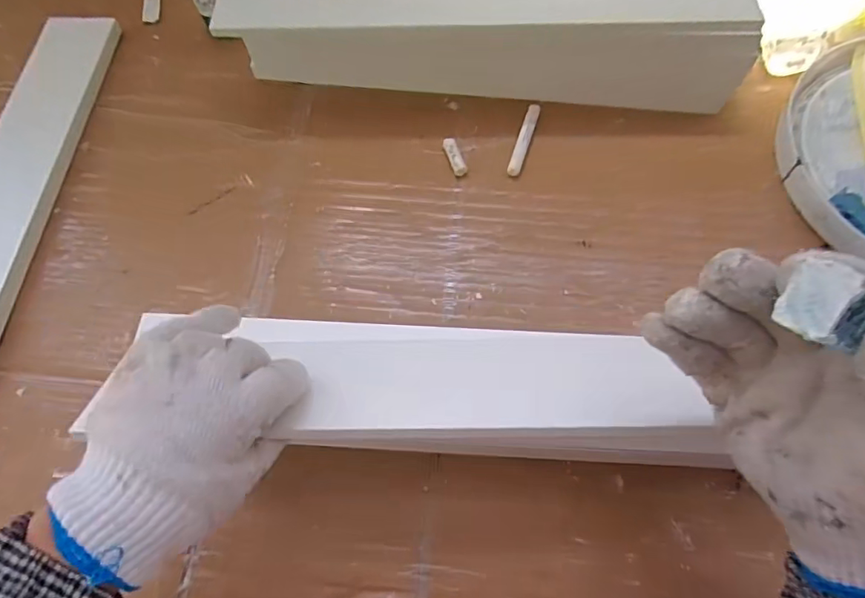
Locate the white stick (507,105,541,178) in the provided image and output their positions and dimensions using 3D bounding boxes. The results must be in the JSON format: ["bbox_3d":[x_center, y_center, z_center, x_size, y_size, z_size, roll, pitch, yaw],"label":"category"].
[{"bbox_3d":[0.097,-0.169,0.530,0.014,0.007,0.094,17,68,9],"label":"white stick"}]

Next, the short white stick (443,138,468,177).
[{"bbox_3d":[0.024,-0.148,0.524,0.015,0.012,0.042,-19,67,-7],"label":"short white stick"}]

